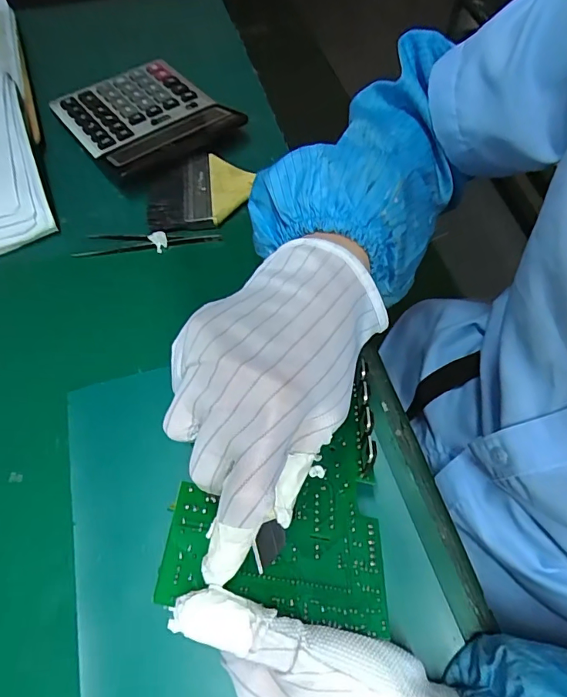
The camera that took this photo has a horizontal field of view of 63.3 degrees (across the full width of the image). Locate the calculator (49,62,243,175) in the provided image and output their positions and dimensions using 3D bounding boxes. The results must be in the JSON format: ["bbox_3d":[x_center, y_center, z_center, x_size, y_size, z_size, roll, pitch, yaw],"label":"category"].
[{"bbox_3d":[-0.149,-0.250,0.487,0.138,0.022,0.169,-35,67,-18],"label":"calculator"}]

